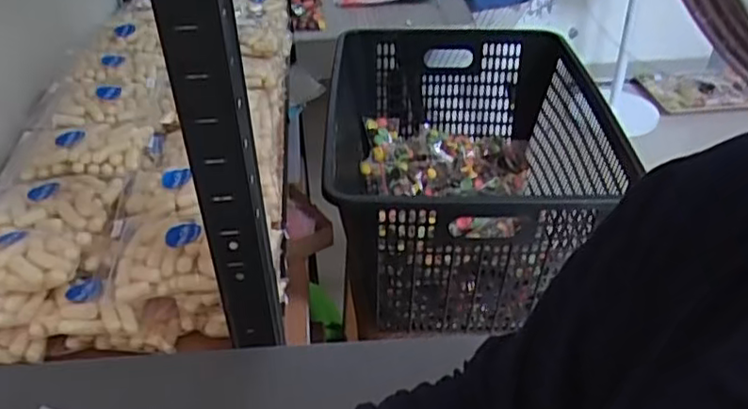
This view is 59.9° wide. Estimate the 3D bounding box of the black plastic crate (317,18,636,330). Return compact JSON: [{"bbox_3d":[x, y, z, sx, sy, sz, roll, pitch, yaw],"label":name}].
[{"bbox_3d":[0.146,-0.071,1.126,0.410,0.295,0.610,-1,37,1],"label":"black plastic crate"}]

